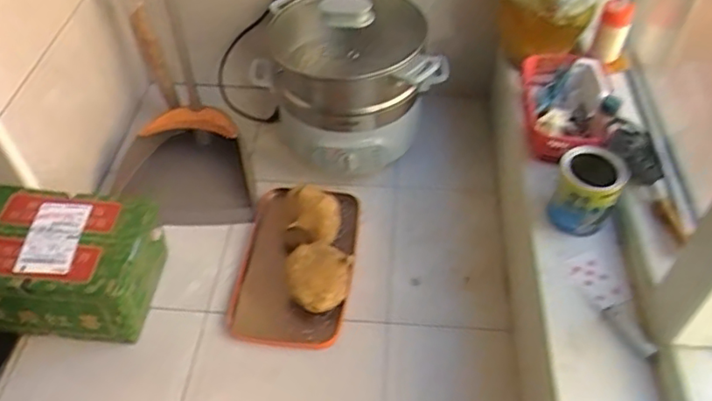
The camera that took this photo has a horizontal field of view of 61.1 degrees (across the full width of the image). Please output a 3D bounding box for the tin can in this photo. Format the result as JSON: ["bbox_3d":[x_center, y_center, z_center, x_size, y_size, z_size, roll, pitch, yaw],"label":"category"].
[{"bbox_3d":[0.330,-0.011,0.873,0.090,0.120,0.086,-1,49,1],"label":"tin can"}]

